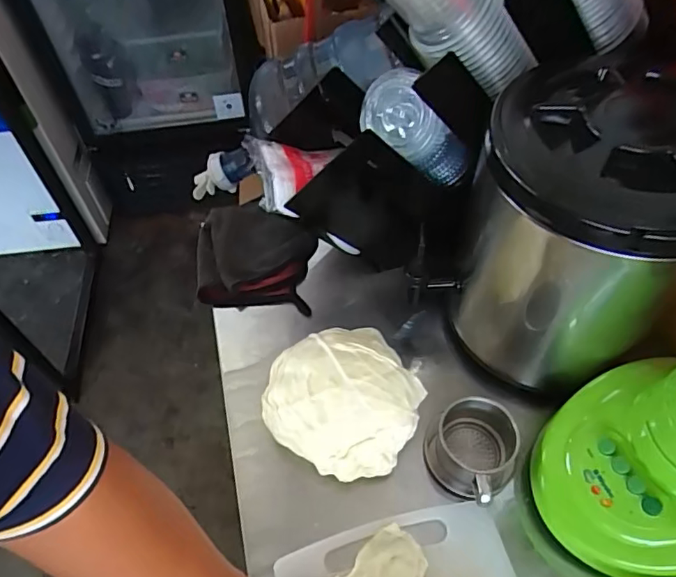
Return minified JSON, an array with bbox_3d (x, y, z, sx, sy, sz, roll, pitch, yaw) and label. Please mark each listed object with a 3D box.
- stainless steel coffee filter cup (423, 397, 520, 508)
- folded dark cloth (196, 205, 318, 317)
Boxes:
[{"bbox_3d":[0.135,0.159,0.522,0.083,0.073,0.081,0,54,1],"label":"stainless steel coffee filter cup"},{"bbox_3d":[-0.113,-0.046,0.693,0.159,0.034,0.163,2,54,2],"label":"folded dark cloth"}]

